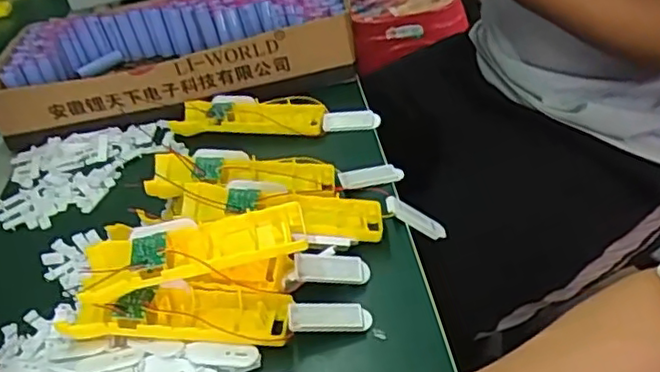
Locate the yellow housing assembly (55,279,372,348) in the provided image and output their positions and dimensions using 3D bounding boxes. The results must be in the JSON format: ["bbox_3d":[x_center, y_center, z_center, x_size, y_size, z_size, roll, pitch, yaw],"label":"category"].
[{"bbox_3d":[-0.082,0.092,0.471,0.212,0.034,0.046,-6,36,10],"label":"yellow housing assembly"}]

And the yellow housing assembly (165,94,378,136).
[{"bbox_3d":[-0.059,-0.076,0.697,0.212,0.028,0.044,-5,36,11],"label":"yellow housing assembly"}]

